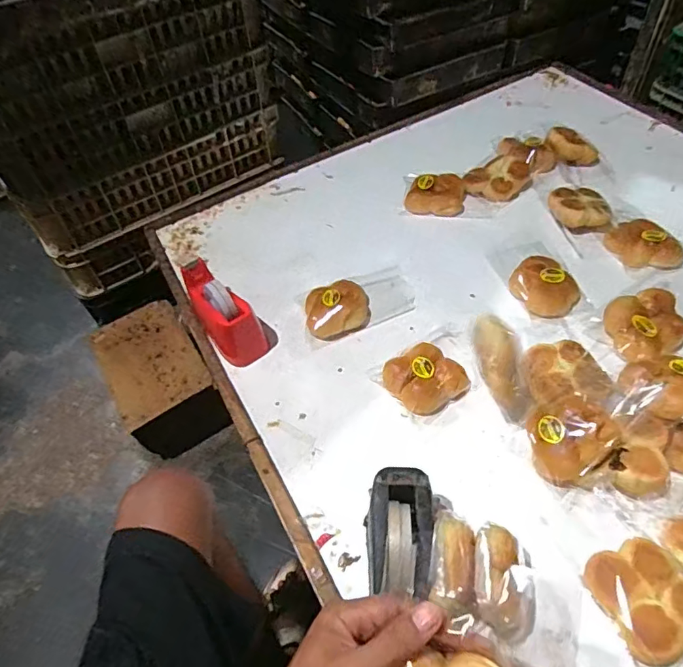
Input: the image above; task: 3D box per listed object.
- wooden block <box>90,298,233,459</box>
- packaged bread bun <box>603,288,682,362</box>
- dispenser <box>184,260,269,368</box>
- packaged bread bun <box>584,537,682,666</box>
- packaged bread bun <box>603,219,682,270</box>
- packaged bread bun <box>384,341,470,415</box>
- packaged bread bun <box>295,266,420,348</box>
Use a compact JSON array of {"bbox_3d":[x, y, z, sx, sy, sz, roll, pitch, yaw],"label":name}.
[{"bbox_3d":[-0.390,0.098,1.058,0.187,0.174,0.297,-28,54,-16],"label":"wooden block"},{"bbox_3d":[0.486,-0.016,0.778,0.125,0.049,0.116,-3,51,3],"label":"packaged bread bun"},{"bbox_3d":[-0.222,-0.044,0.874,0.073,0.096,0.212,-34,56,-21],"label":"dispenser"},{"bbox_3d":[0.350,0.293,0.551,0.115,0.047,0.109,-19,52,-10],"label":"packaged bread bun"},{"bbox_3d":[0.554,-0.161,0.901,0.083,0.054,0.133,-37,57,-22],"label":"packaged bread bun"},{"bbox_3d":[0.131,0.068,0.769,0.108,0.048,0.103,-3,51,3],"label":"packaged bread bun"},{"bbox_3d":[0.028,-0.067,0.888,0.219,0.051,0.109,-21,52,-12],"label":"packaged bread bun"}]

